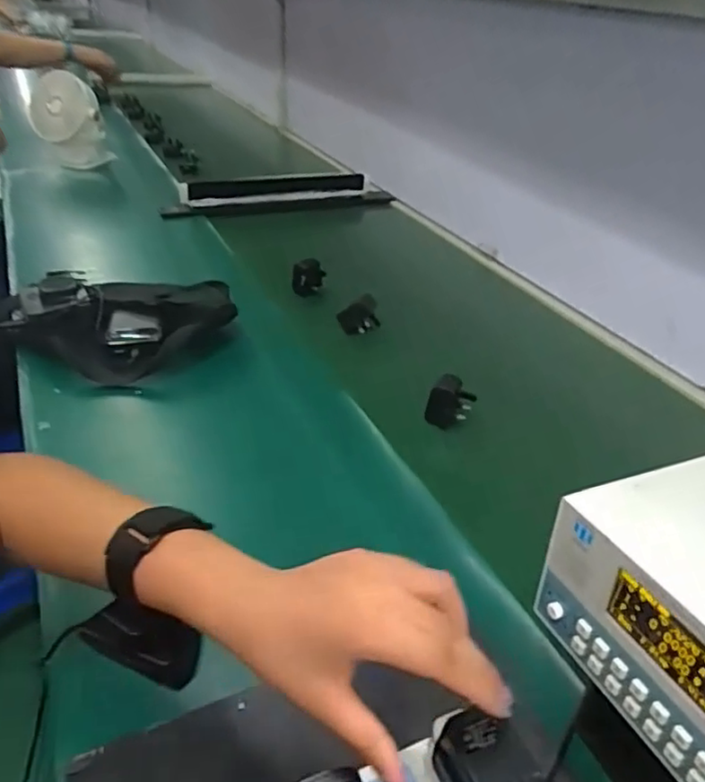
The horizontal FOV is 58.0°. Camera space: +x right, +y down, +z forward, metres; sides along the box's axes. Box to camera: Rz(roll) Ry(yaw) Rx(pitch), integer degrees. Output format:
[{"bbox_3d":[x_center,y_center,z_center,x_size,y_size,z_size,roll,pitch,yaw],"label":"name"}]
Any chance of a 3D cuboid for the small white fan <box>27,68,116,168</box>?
[{"bbox_3d":[-0.626,-0.592,1.409,0.156,0.182,0.165,-9,36,-22],"label":"small white fan"}]

